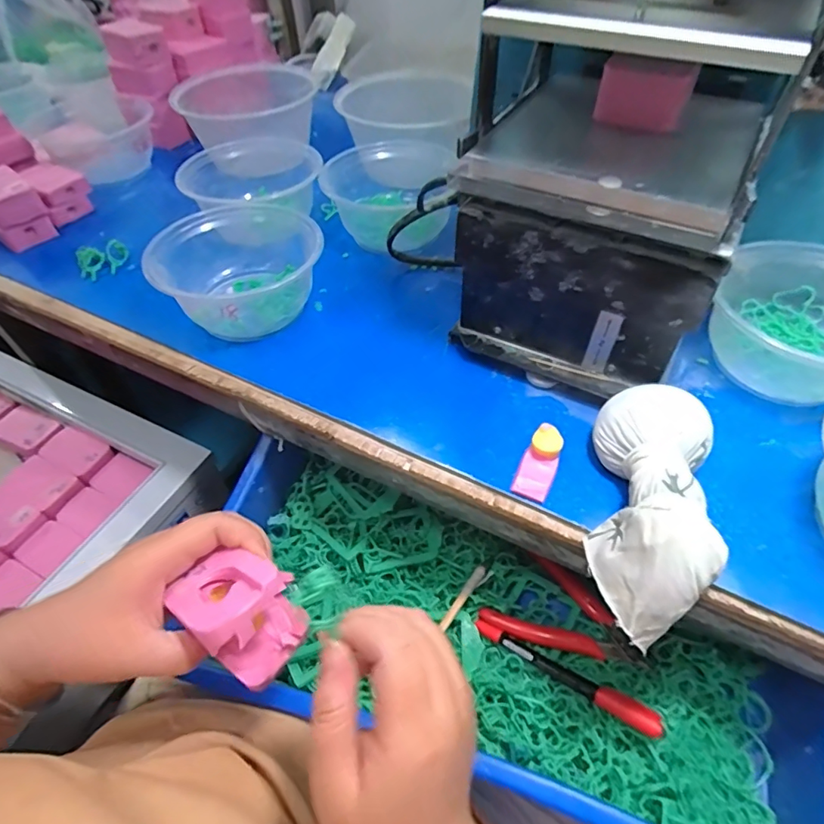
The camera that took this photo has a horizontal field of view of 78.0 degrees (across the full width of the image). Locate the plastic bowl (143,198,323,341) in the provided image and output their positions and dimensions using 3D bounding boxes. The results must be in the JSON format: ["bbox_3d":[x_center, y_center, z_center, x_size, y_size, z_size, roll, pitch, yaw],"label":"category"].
[{"bbox_3d":[-0.144,-0.119,0.429,0.129,0.061,0.121,-1,50,1],"label":"plastic bowl"}]

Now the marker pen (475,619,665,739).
[{"bbox_3d":[0.106,0.185,0.361,0.132,0.012,0.016,18,52,35],"label":"marker pen"}]

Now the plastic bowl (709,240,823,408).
[{"bbox_3d":[0.285,-0.061,0.366,0.118,0.060,0.116,-1,50,1],"label":"plastic bowl"}]

